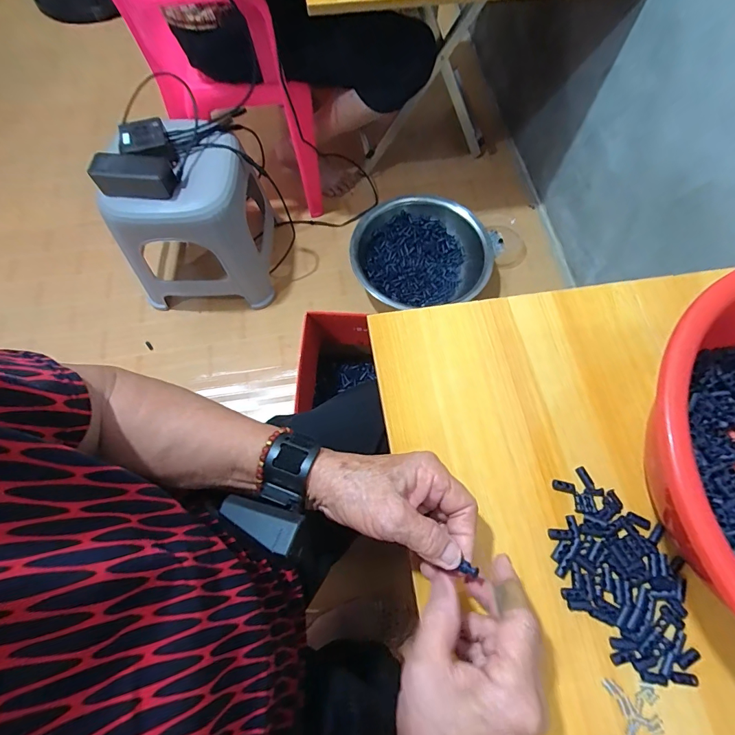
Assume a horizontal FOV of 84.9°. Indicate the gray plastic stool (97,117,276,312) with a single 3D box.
[{"bbox_3d":[-0.373,-0.316,0.906,0.285,0.317,0.247,-1,69,-1],"label":"gray plastic stool"}]

